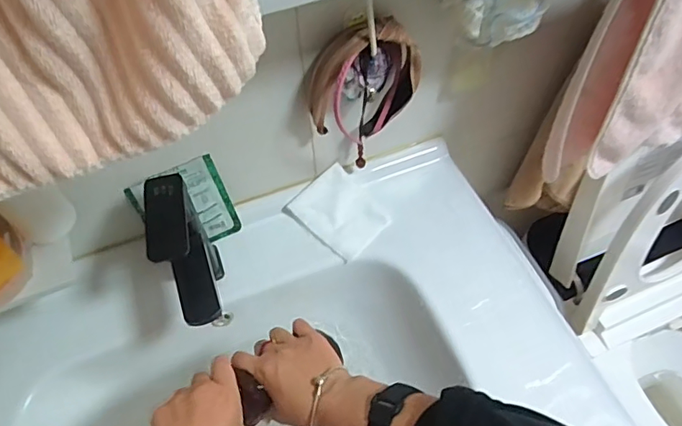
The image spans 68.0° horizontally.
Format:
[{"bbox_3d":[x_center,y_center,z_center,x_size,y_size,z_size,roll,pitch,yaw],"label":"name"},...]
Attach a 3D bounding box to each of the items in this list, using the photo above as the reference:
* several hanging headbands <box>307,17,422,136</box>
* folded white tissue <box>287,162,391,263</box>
[{"bbox_3d":[0.029,-0.153,0.606,0.136,0.156,0.046,-20,57,-11],"label":"several hanging headbands"},{"bbox_3d":[0.001,-0.003,0.714,0.097,0.009,0.120,-42,76,-15],"label":"folded white tissue"}]

